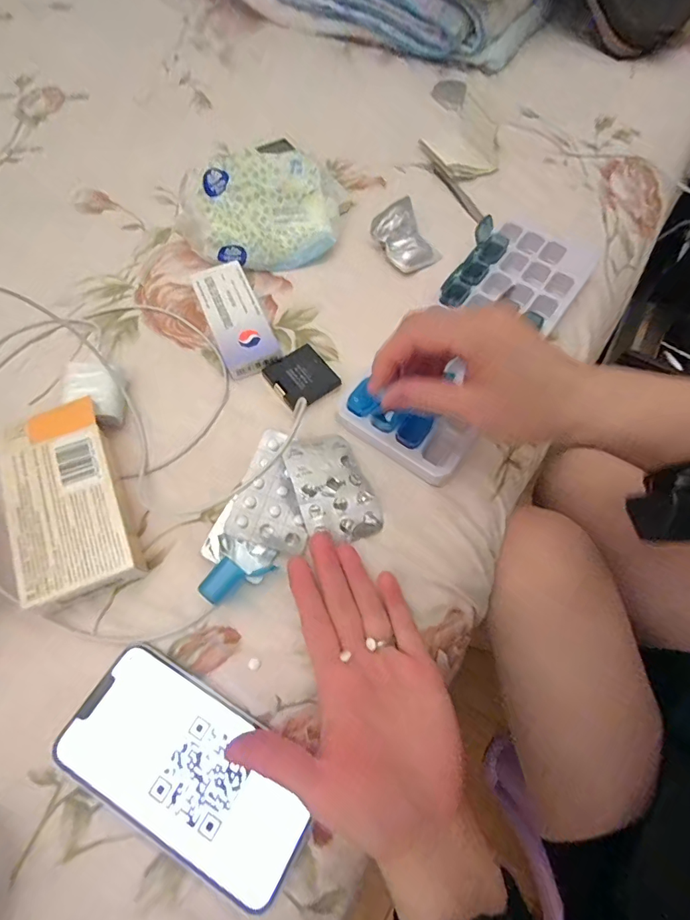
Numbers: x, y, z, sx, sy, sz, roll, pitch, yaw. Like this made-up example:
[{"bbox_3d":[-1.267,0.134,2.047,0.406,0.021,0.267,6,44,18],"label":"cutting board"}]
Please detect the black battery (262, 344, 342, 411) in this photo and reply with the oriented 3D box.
[{"bbox_3d":[-0.034,-0.067,0.359,0.047,0.009,0.047,-34,70,-16],"label":"black battery"}]

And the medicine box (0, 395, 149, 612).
[{"bbox_3d":[-0.183,0.029,0.294,0.063,0.037,0.130,-20,67,-10],"label":"medicine box"}]

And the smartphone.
[{"bbox_3d":[-0.087,0.171,0.246,0.143,0.007,0.071,28,67,11],"label":"smartphone"}]

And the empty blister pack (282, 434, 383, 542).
[{"bbox_3d":[-0.011,0.018,0.316,0.054,0.013,0.083,-11,68,-25],"label":"empty blister pack"}]

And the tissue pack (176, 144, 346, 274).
[{"bbox_3d":[-0.078,-0.235,0.414,0.148,0.049,0.106,-2,65,-2],"label":"tissue pack"}]

